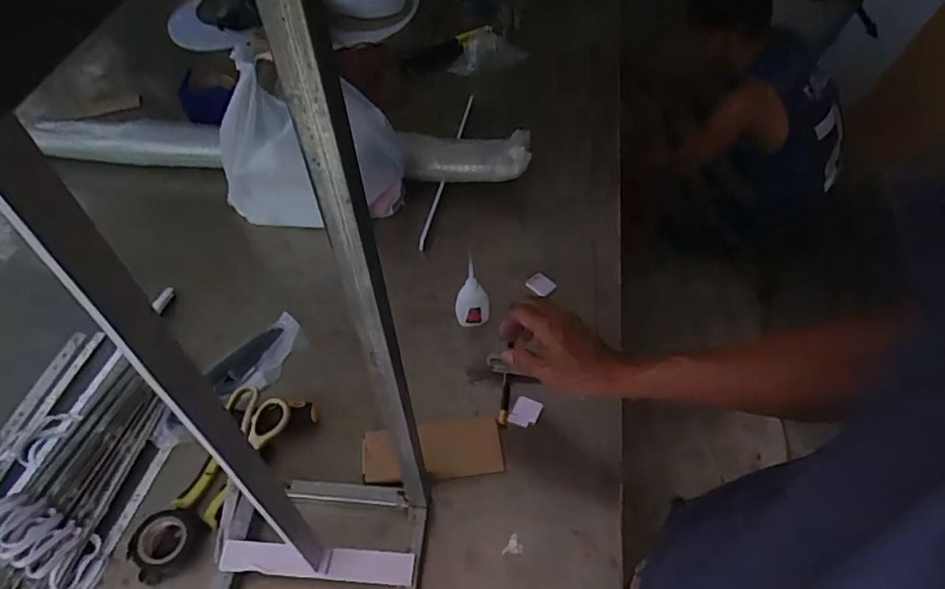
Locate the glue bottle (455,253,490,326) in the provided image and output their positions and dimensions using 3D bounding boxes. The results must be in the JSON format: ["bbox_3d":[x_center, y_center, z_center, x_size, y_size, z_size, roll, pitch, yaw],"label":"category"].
[{"bbox_3d":[0.001,0.002,0.757,0.043,0.104,0.036,5,51,4],"label":"glue bottle"}]

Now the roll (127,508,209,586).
[{"bbox_3d":[-0.318,0.258,0.603,0.073,0.026,0.058,-29,56,-21],"label":"roll"}]

